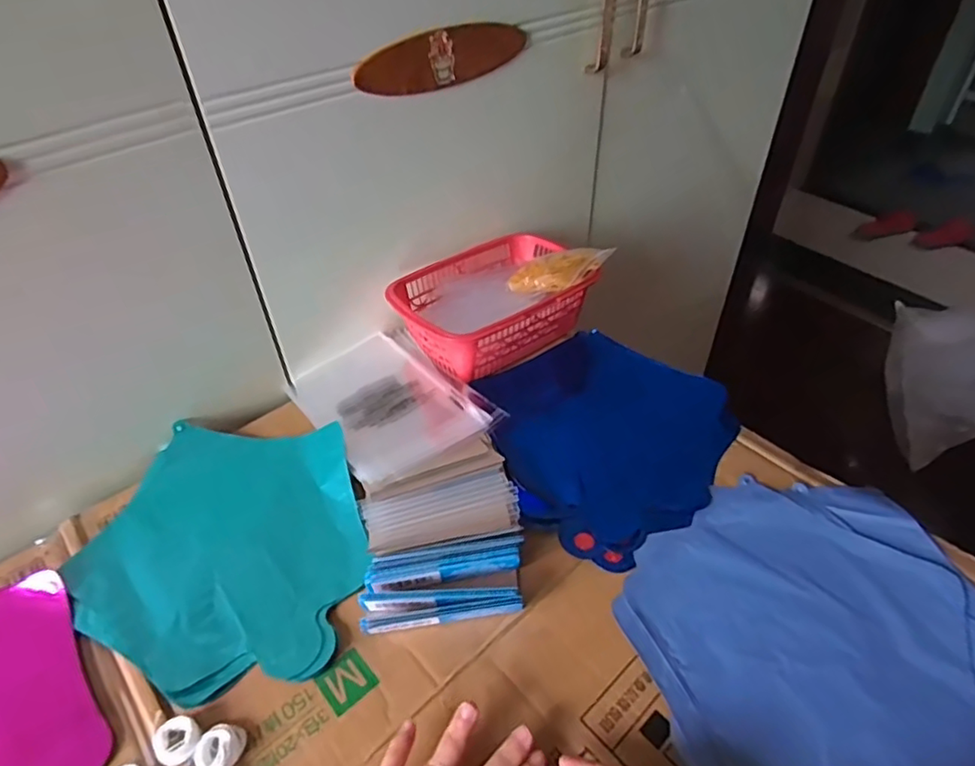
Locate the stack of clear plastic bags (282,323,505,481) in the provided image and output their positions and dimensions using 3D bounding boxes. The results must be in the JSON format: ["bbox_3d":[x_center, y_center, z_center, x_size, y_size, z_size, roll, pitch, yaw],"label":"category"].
[{"bbox_3d":[-0.097,0.013,0.597,0.142,0.019,0.191,-27,48,-26],"label":"stack of clear plastic bags"}]

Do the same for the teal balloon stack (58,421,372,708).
[{"bbox_3d":[-0.209,0.124,0.490,0.221,0.020,0.233,2,42,4],"label":"teal balloon stack"}]

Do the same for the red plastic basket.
[{"bbox_3d":[0.001,-0.091,0.669,0.211,0.068,0.160,-25,47,-23],"label":"red plastic basket"}]

